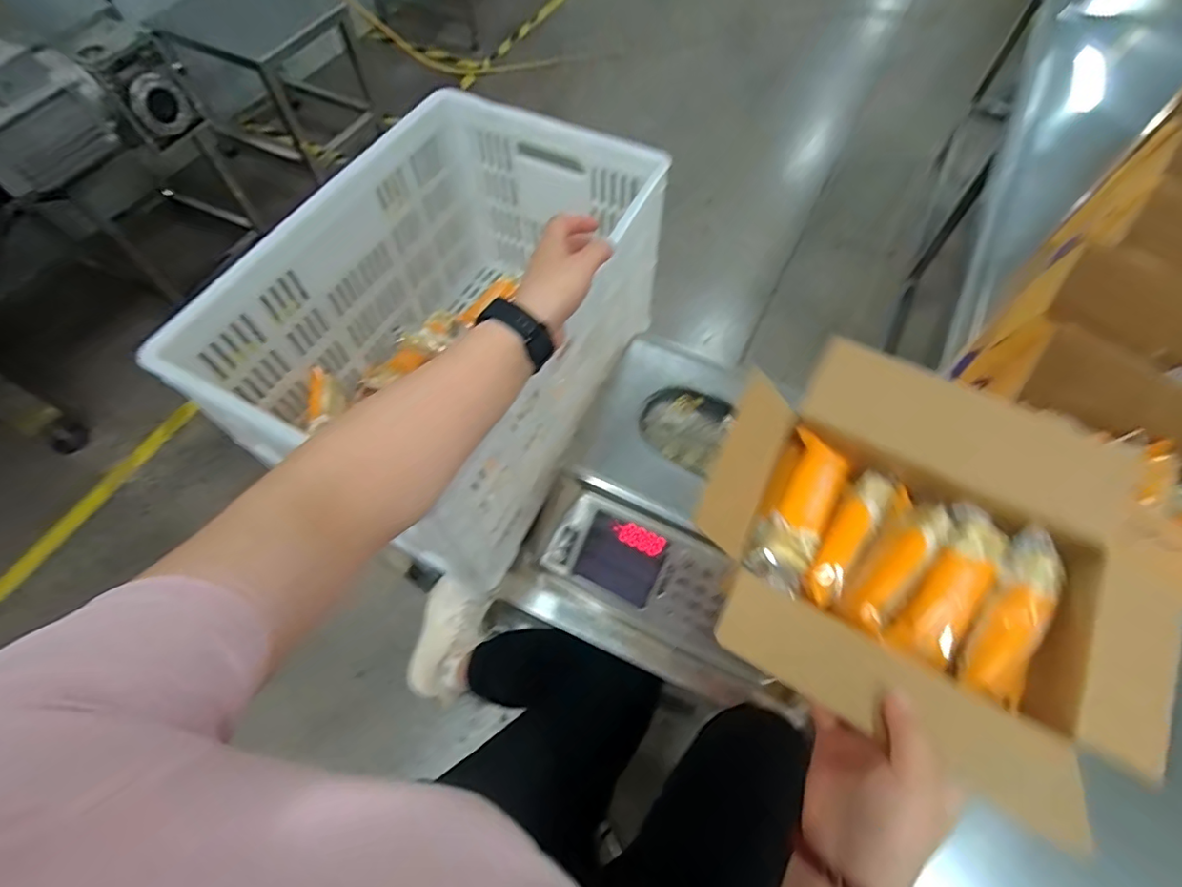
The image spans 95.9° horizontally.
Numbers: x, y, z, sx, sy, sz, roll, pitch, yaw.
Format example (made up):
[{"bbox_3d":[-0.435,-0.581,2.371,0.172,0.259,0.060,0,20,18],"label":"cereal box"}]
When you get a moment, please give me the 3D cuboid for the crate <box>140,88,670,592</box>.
[{"bbox_3d":[-0.145,-0.135,0.619,0.324,0.251,0.459,23,64,10],"label":"crate"}]

